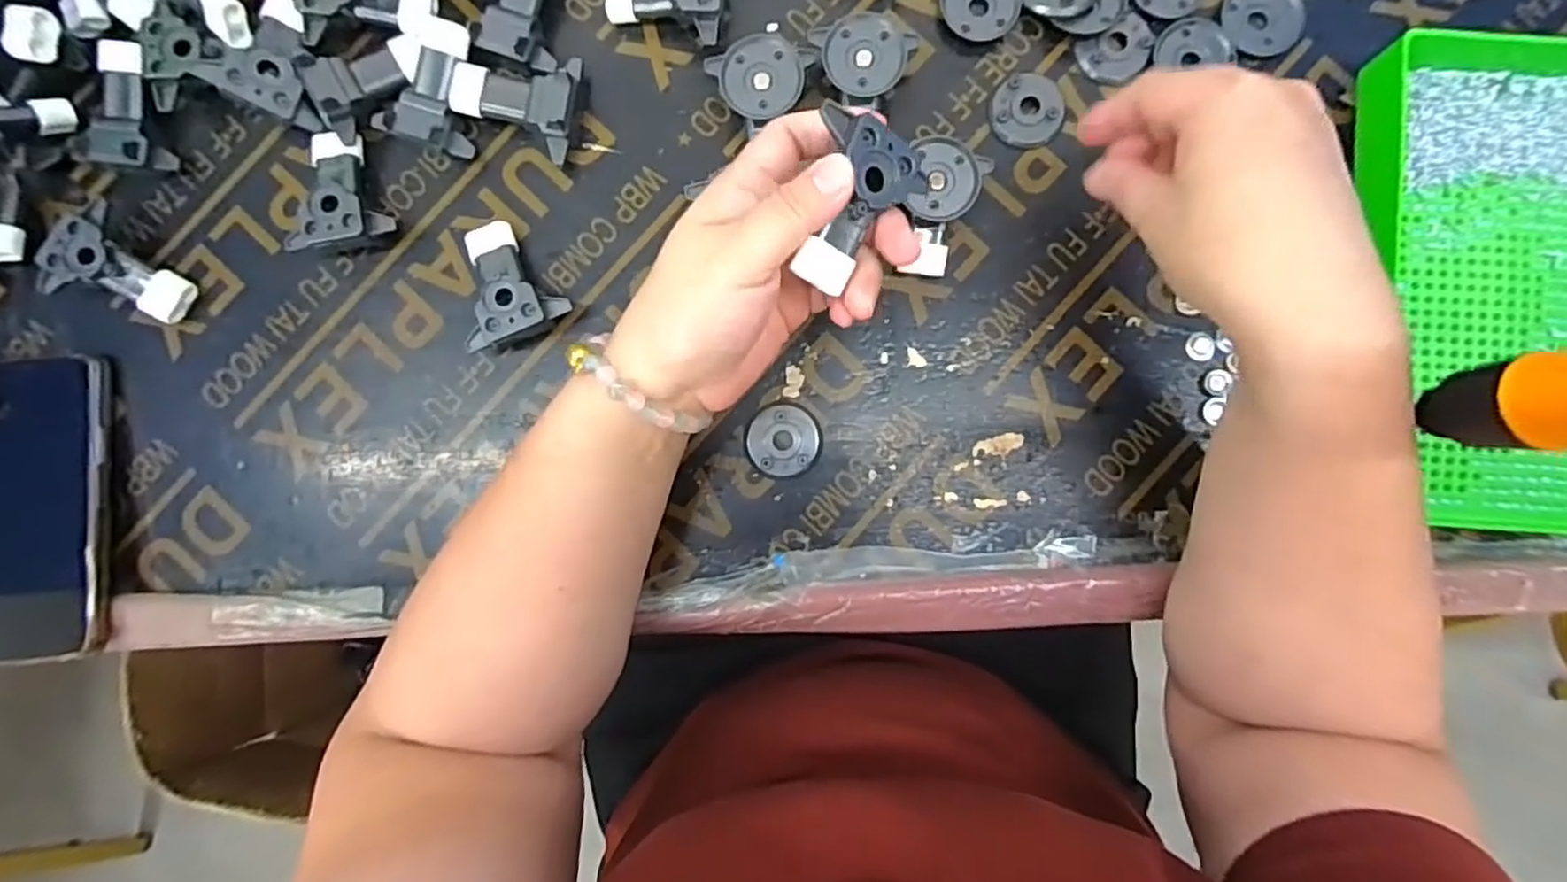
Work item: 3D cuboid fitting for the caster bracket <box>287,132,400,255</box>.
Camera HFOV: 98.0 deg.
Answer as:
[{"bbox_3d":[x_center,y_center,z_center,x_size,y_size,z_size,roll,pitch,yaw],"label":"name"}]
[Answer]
[{"bbox_3d":[-0.244,-0.138,0.372,0.048,0.028,0.067,-14,88,1],"label":"caster bracket"}]

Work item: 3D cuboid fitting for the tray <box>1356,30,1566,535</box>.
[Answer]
[{"bbox_3d":[0.379,-0.080,0.350,0.158,0.038,0.258,0,88,2],"label":"tray"}]

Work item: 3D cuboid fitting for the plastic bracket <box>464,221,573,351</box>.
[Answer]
[{"bbox_3d":[-0.151,-0.087,0.370,0.054,0.026,0.064,-21,88,1],"label":"plastic bracket"}]

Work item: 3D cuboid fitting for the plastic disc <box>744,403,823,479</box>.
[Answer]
[{"bbox_3d":[0.000,0.000,0.374,0.041,0.004,0.040,2,88,2],"label":"plastic disc"}]

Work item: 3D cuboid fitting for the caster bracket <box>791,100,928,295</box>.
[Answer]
[{"bbox_3d":[0.028,-0.097,0.282,0.044,0.024,0.063,20,104,-25],"label":"caster bracket"}]

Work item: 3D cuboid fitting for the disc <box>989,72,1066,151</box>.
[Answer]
[{"bbox_3d":[0.135,-0.184,0.378,0.039,0.005,0.042,0,88,2],"label":"disc"}]

